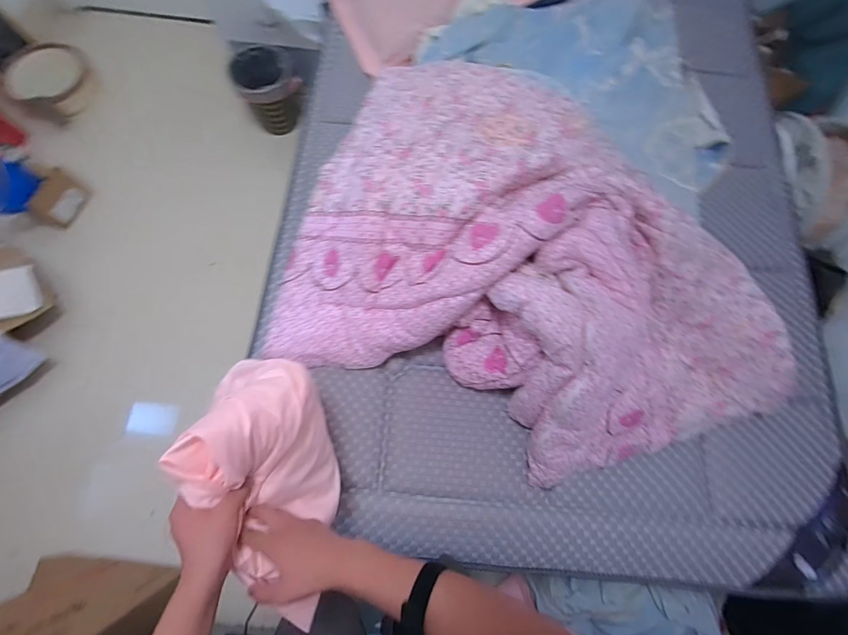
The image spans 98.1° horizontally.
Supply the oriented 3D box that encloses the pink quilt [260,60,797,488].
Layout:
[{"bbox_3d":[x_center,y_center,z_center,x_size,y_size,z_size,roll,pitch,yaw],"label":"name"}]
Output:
[{"bbox_3d":[0.308,-0.099,0.834,1.162,0.254,0.828,24,74,5],"label":"pink quilt"}]

